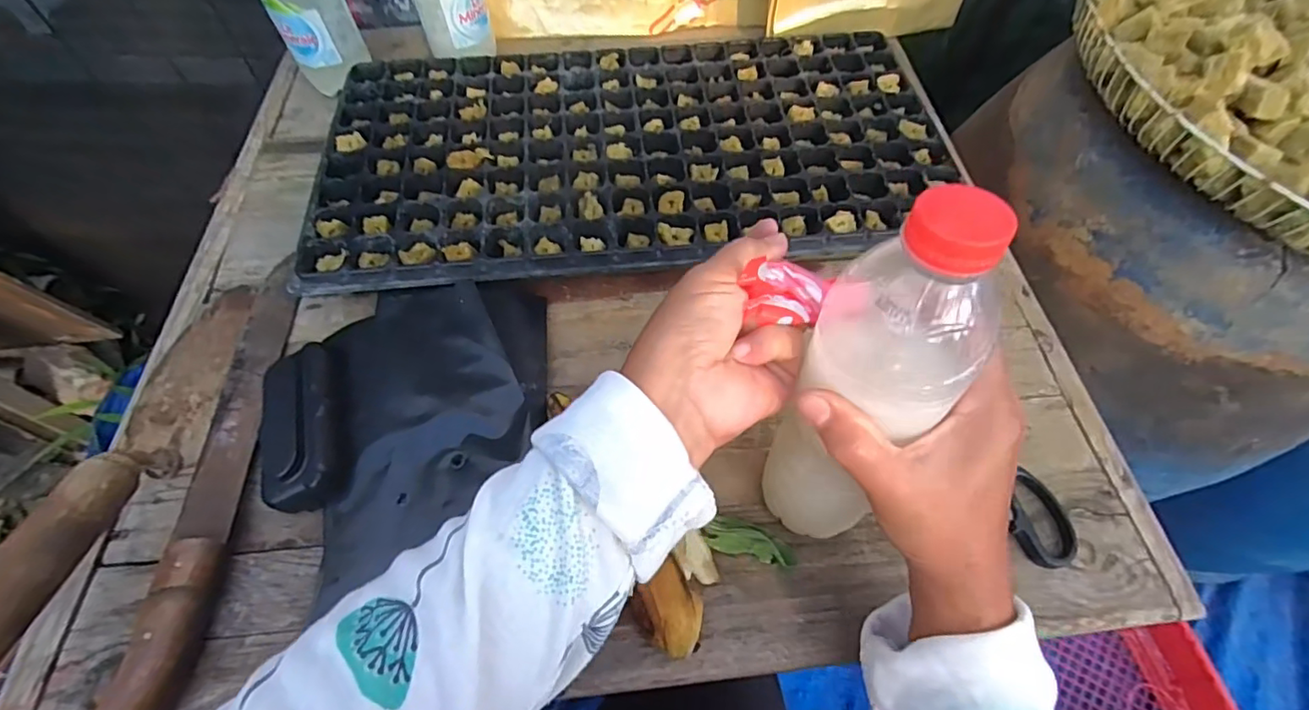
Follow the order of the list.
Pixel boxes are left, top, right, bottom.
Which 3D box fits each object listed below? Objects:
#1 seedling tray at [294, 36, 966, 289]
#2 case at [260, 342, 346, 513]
[{"bbox_3d":[-0.015,-0.186,0.486,0.514,0.034,0.274,-5,61,-6],"label":"seedling tray"},{"bbox_3d":[-0.223,0.043,0.353,0.048,0.021,0.106,-15,62,-12],"label":"case"}]

